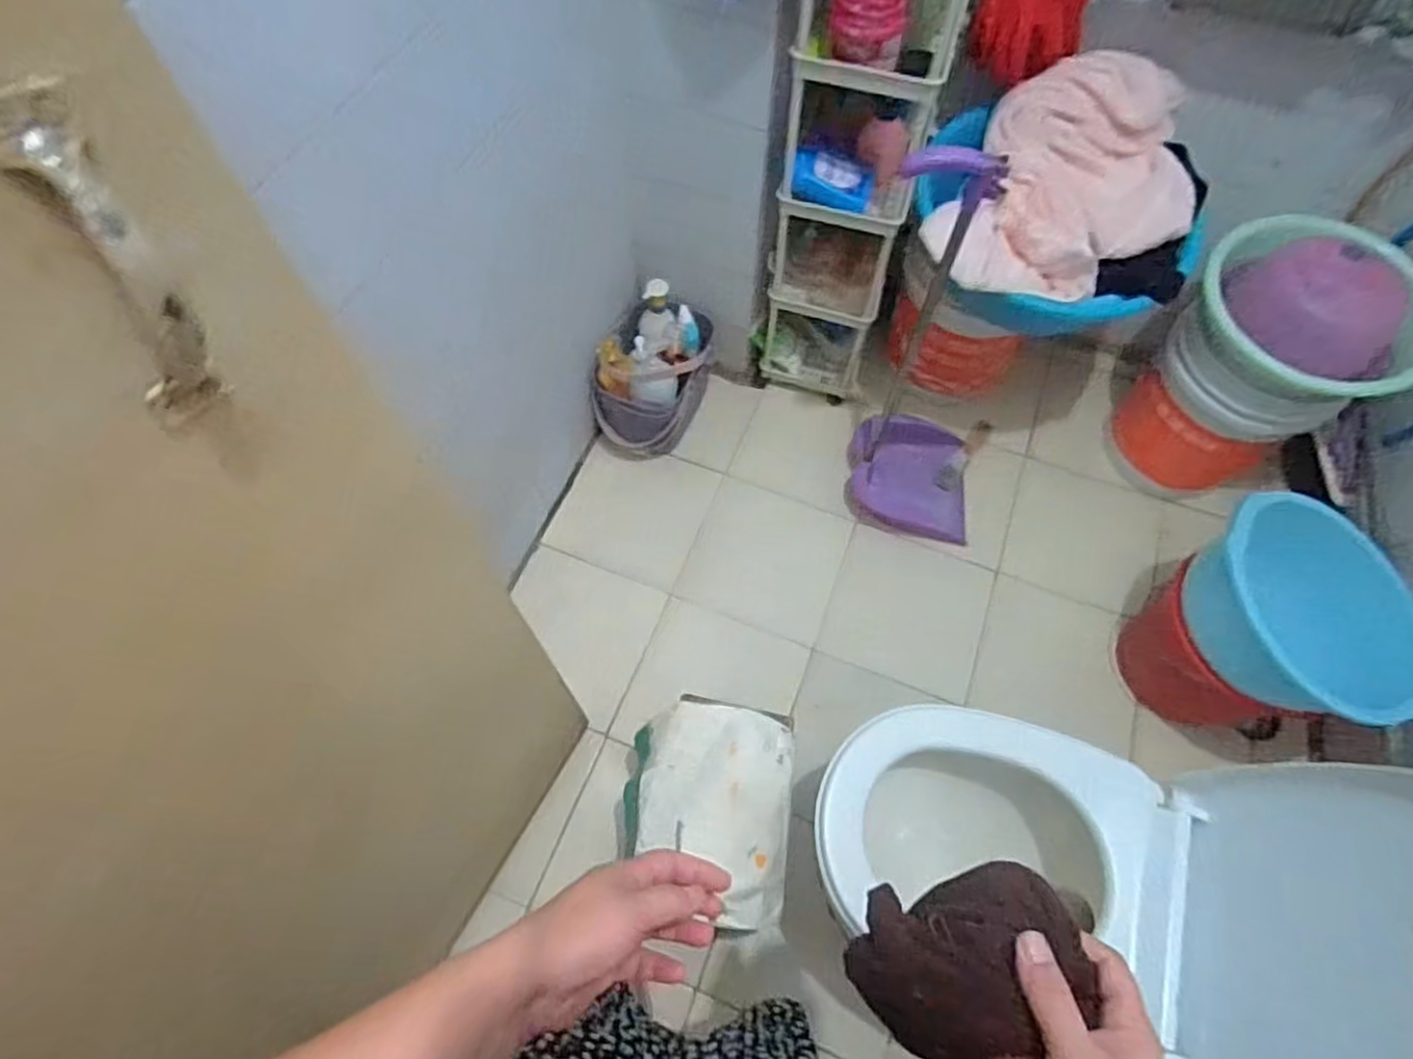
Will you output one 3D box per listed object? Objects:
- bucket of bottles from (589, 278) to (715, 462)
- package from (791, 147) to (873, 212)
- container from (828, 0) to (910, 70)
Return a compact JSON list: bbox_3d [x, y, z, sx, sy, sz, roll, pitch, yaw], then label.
[{"bbox_3d":[-0.110,-0.318,1.443,0.193,0.237,0.285,20,65,10],"label":"bucket of bottles"},{"bbox_3d":[0.203,-0.567,1.142,0.130,0.057,0.073,8,64,4],"label":"package"},{"bbox_3d":[0.214,-0.677,0.923,0.099,0.117,0.079,16,65,7],"label":"container"}]

